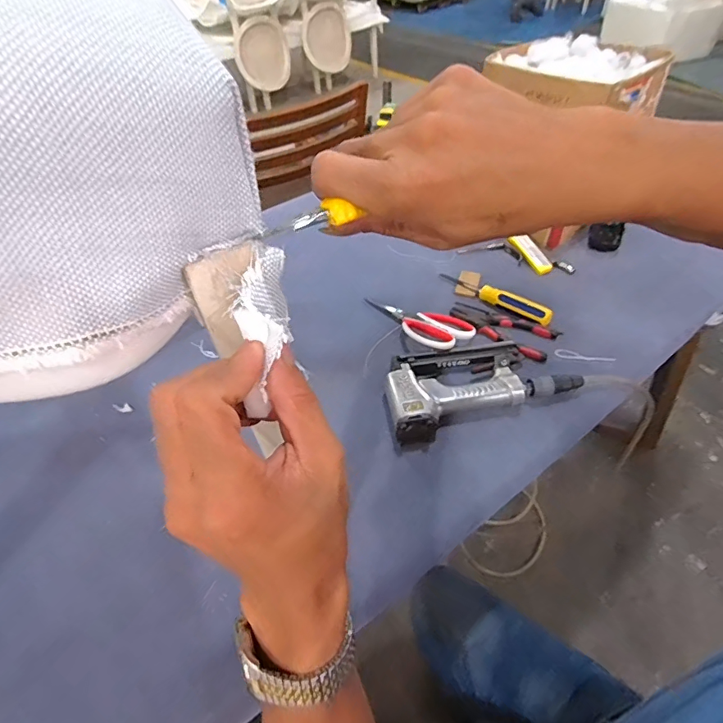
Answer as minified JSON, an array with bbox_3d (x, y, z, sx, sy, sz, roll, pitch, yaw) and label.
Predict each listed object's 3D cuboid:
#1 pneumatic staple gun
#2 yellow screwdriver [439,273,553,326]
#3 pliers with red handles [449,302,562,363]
[{"bbox_3d":[0.148,0.022,0.620,0.257,0.045,0.131,-18,48,-13],"label":"pneumatic staple gun"},{"bbox_3d":[0.209,-0.108,0.738,0.194,0.019,0.024,31,56,29],"label":"yellow screwdriver"},{"bbox_3d":[0.209,-0.051,0.700,0.158,0.013,0.073,22,52,24],"label":"pliers with red handles"}]

